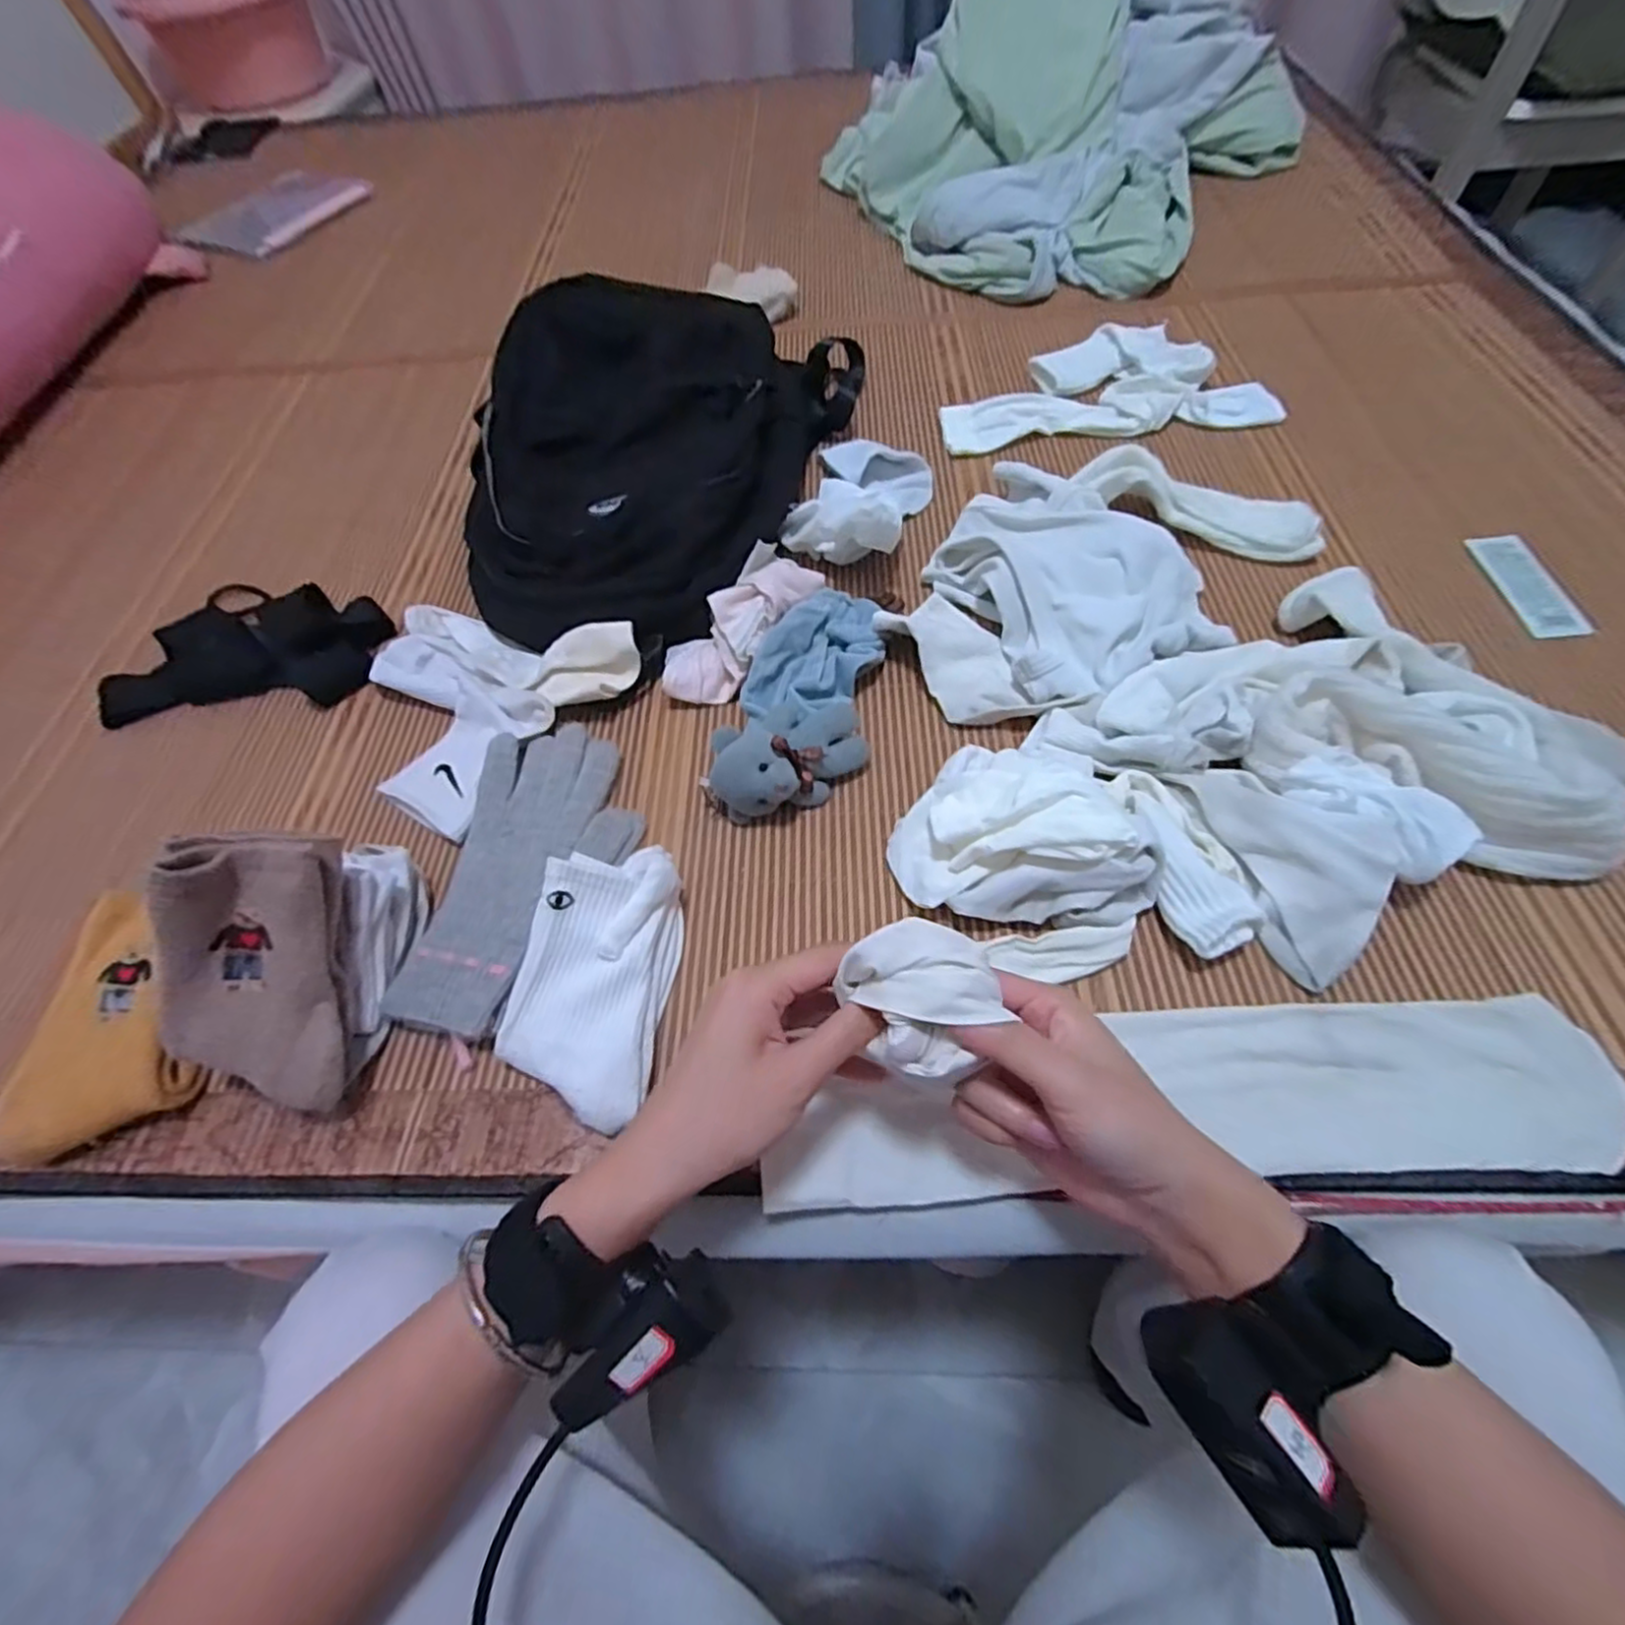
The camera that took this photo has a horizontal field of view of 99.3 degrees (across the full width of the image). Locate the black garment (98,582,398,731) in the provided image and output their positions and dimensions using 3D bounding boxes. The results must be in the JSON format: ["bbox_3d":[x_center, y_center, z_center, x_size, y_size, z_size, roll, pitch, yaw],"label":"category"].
[{"bbox_3d":[-0.485,-0.153,0.603,0.228,0.029,0.148,-6,60,0],"label":"black garment"}]

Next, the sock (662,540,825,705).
[{"bbox_3d":[-0.057,-0.149,0.534,0.068,0.045,0.152,34,82,20],"label":"sock"}]

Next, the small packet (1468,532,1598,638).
[{"bbox_3d":[0.557,-0.178,0.538,0.046,0.006,0.108,-2,60,5],"label":"small packet"}]

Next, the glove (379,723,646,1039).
[{"bbox_3d":[-0.182,0.034,0.451,0.115,0.020,0.215,5,60,6],"label":"glove"}]

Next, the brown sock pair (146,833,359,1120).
[{"bbox_3d":[-0.293,0.085,0.360,0.080,0.046,0.144,-1,95,-9],"label":"brown sock pair"}]

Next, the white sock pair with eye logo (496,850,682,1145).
[{"bbox_3d":[-0.128,0.092,0.392,0.086,0.047,0.148,3,60,5],"label":"white sock pair with eye logo"}]

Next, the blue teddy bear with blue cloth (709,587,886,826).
[{"bbox_3d":[-0.003,-0.086,0.502,0.095,0.055,0.205,9,61,9],"label":"blue teddy bear with blue cloth"}]

